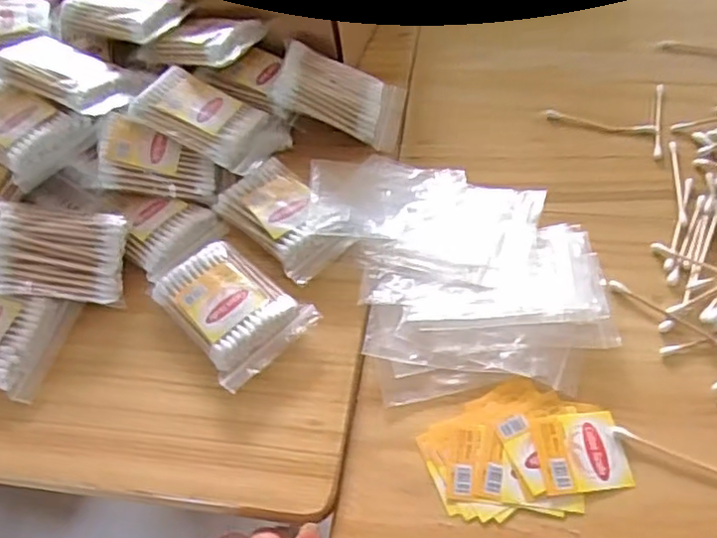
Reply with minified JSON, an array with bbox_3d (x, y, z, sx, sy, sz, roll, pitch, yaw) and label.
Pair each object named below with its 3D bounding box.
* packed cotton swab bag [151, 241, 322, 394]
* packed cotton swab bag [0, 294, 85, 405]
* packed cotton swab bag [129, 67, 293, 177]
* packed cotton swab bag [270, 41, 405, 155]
[{"bbox_3d":[-0.076,0.022,0.378,0.089,0.014,0.061,37,67,27],"label":"packed cotton swab bag"},{"bbox_3d":[-0.218,0.037,0.384,0.089,0.015,0.058,12,58,15],"label":"packed cotton swab bag"},{"bbox_3d":[-0.097,-0.100,0.434,0.094,0.016,0.057,27,53,-4],"label":"packed cotton swab bag"},{"bbox_3d":[-0.012,-0.122,0.458,0.091,0.011,0.057,22,62,-14],"label":"packed cotton swab bag"}]

